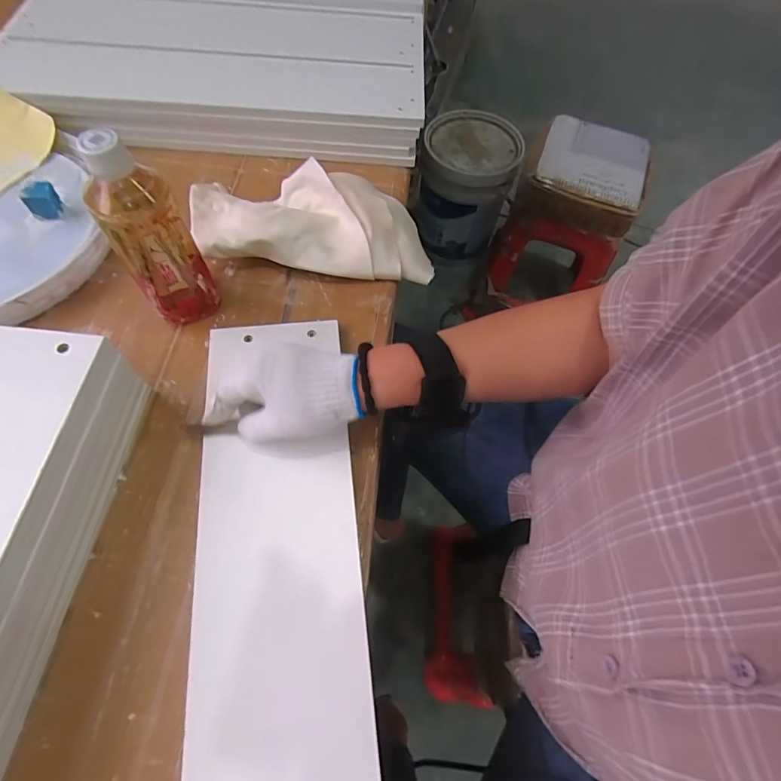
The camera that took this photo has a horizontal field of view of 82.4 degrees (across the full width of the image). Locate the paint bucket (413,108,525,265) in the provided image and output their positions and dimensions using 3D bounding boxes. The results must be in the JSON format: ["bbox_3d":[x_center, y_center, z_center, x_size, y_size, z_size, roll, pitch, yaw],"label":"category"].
[{"bbox_3d":[0.240,-0.667,1.520,0.287,0.366,0.331,14,63,4],"label":"paint bucket"}]

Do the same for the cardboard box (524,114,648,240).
[{"bbox_3d":[0.489,-0.553,1.123,0.278,0.099,0.309,17,63,6],"label":"cardboard box"}]

